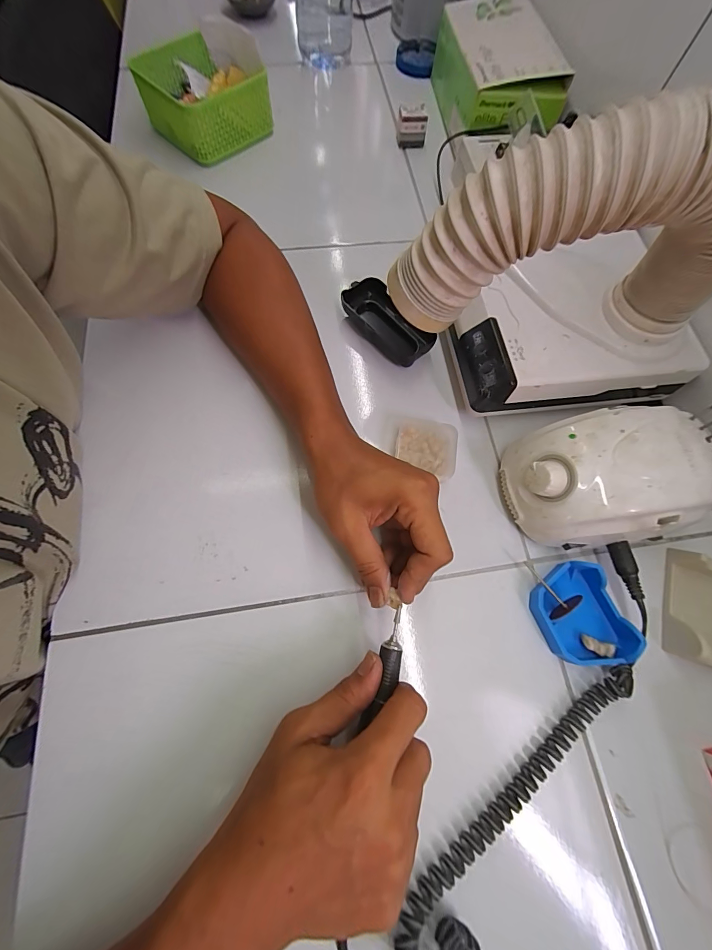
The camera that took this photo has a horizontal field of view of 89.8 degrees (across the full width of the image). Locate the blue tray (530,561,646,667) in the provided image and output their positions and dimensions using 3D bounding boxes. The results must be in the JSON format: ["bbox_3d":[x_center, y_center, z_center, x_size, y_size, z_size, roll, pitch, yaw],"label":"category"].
[{"bbox_3d":[0.182,0.116,0.293,0.061,0.027,0.079,-18,72,-8],"label":"blue tray"}]

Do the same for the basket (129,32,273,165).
[{"bbox_3d":[-0.207,-0.502,0.477,0.147,0.068,0.131,42,74,12],"label":"basket"}]

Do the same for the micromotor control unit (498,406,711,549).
[{"bbox_3d":[0.205,0.003,0.302,0.139,0.081,0.102,-4,71,-4],"label":"micromotor control unit"}]

